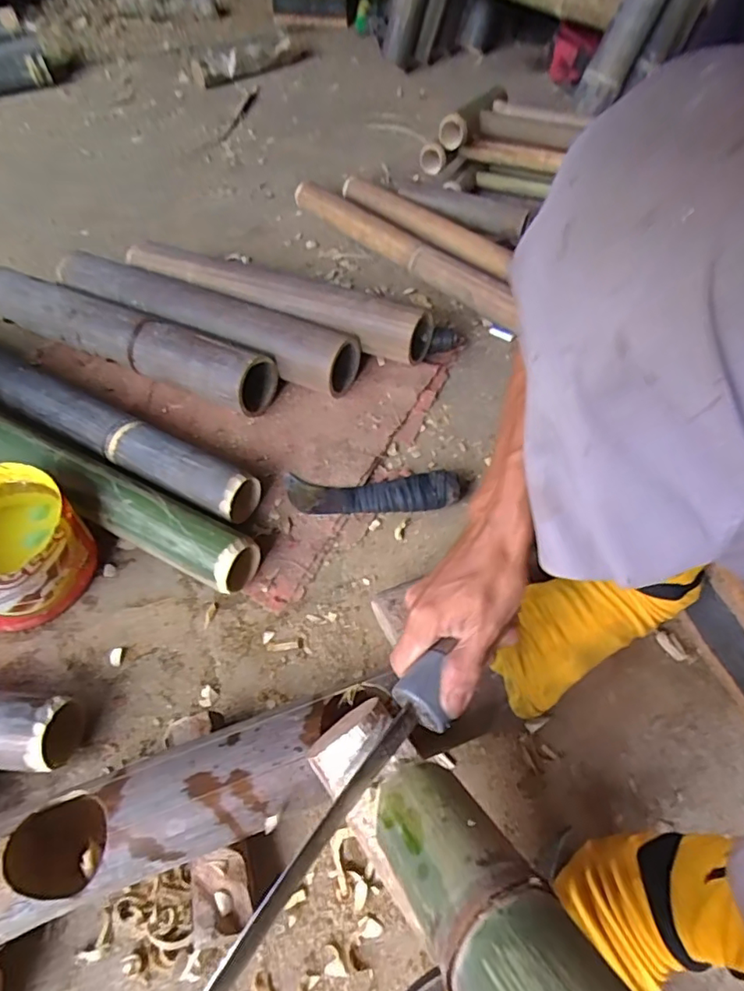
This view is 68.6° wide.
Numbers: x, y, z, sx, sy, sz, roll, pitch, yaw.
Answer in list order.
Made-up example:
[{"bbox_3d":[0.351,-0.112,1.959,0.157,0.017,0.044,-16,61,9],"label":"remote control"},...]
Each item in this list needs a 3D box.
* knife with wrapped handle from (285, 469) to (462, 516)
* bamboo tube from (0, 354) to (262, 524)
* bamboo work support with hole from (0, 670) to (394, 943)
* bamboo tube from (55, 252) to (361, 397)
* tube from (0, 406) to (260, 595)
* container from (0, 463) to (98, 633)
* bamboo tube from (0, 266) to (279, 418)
[{"bbox_3d":[-0.001,-0.005,0.646,0.204,0.034,0.047,1,56,3],"label":"knife with wrapped handle"},{"bbox_3d":[-0.427,-0.118,0.720,0.655,0.071,0.060,24,60,18],"label":"bamboo tube"},{"bbox_3d":[-0.121,0.219,0.410,0.304,0.069,0.077,-19,56,-12],"label":"bamboo work support with hole"},{"bbox_3d":[-0.254,-0.253,0.796,0.500,0.087,0.082,23,60,18],"label":"bamboo tube"},{"bbox_3d":[-0.417,-0.046,0.671,0.647,0.074,0.073,24,58,17],"label":"tube"},{"bbox_3d":[-0.388,0.059,0.583,0.149,0.100,0.149,-1,56,2],"label":"container"},{"bbox_3d":[-0.355,-0.225,0.776,0.482,0.082,0.081,23,60,18],"label":"bamboo tube"}]

